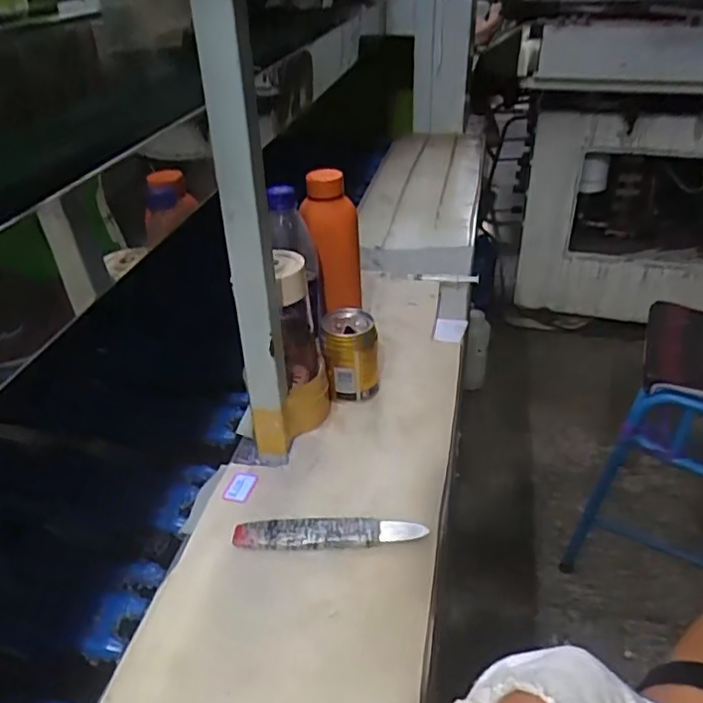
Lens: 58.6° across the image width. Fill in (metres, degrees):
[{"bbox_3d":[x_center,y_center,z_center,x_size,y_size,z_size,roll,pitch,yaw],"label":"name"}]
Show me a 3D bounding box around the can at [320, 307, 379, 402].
[{"bbox_3d":[-0.001,0.010,0.711,0.059,0.102,0.057,-3,33,2],"label":"can"}]

